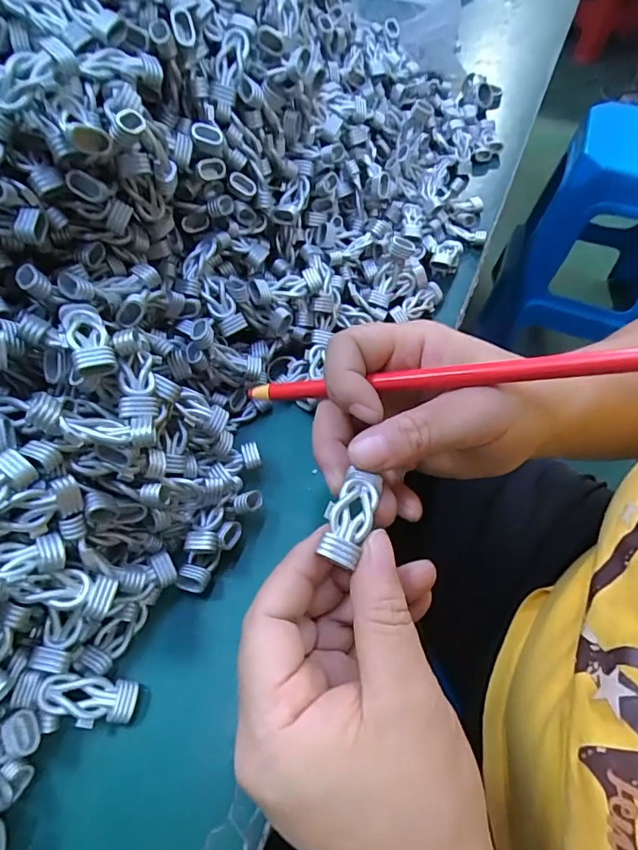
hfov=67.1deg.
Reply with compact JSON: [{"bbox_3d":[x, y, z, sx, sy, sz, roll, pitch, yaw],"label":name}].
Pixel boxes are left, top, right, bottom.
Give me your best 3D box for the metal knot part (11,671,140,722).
[{"bbox_3d":[-0.097,0.109,0.194,0.046,0.005,0.015,17,55,-15],"label":"metal knot part"}]

